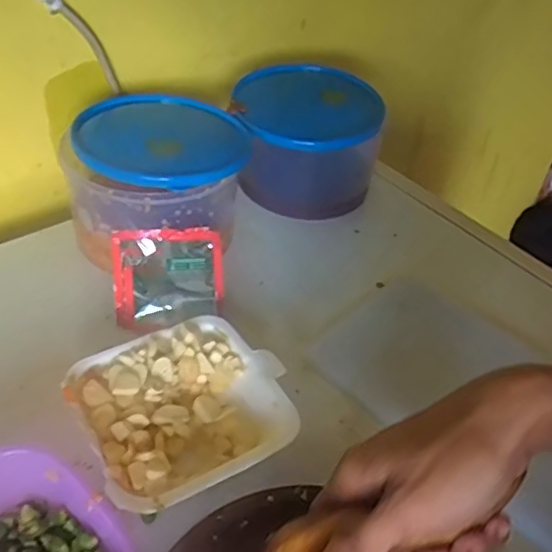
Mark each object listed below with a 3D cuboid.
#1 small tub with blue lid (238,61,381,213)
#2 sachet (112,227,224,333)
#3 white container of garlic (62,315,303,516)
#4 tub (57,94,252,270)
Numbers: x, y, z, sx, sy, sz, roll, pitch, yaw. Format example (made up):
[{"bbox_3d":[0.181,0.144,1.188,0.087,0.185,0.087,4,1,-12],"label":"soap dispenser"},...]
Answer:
[{"bbox_3d":[0.031,-0.128,0.594,0.133,0.115,0.126,4,43,-4],"label":"small tub with blue lid"},{"bbox_3d":[-0.086,0.001,0.474,0.084,0.007,0.077,-4,86,-12],"label":"sachet"},{"bbox_3d":[-0.059,0.091,0.399,0.130,0.034,0.123,-19,49,-26],"label":"white container of garlic"},{"bbox_3d":[-0.100,-0.083,0.522,0.138,0.115,0.140,4,43,-4],"label":"tub"}]

